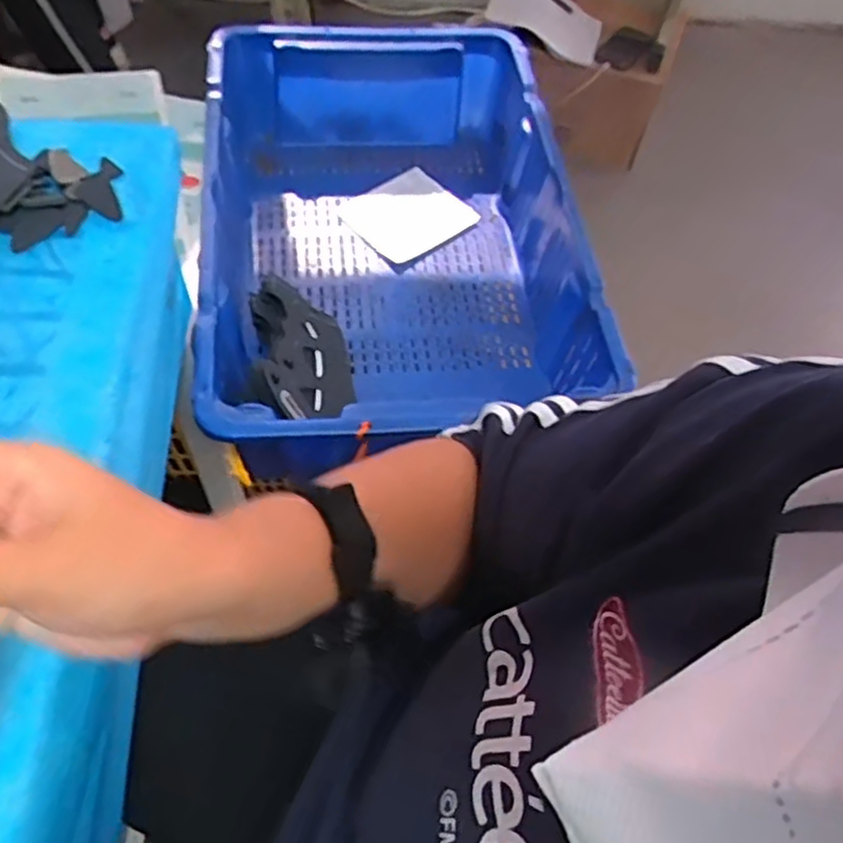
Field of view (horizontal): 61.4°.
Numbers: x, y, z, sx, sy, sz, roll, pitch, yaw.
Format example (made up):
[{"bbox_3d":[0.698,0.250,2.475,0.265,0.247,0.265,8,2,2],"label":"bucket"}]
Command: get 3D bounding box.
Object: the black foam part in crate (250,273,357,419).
[{"bbox_3d":[-0.131,-0.074,0.793,0.100,0.072,0.186,-9,60,-12],"label":"black foam part in crate"}]

